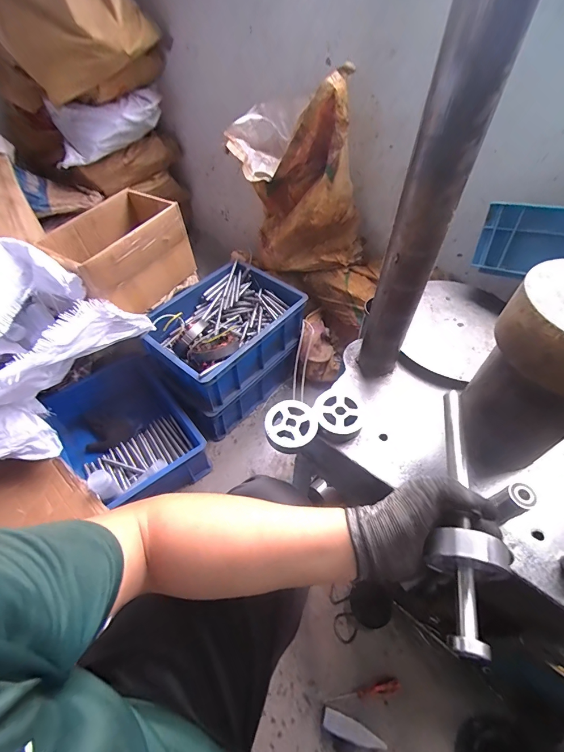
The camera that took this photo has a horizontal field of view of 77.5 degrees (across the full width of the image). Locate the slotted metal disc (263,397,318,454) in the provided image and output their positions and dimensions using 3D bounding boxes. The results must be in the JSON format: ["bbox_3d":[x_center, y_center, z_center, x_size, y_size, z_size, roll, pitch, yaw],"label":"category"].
[{"bbox_3d":[0.015,0.075,0.536,0.075,0.025,0.080,0,51,0],"label":"slotted metal disc"}]

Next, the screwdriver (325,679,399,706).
[{"bbox_3d":[0.158,0.616,0.680,0.148,0.018,0.019,-9,52,-7],"label":"screwdriver"}]

